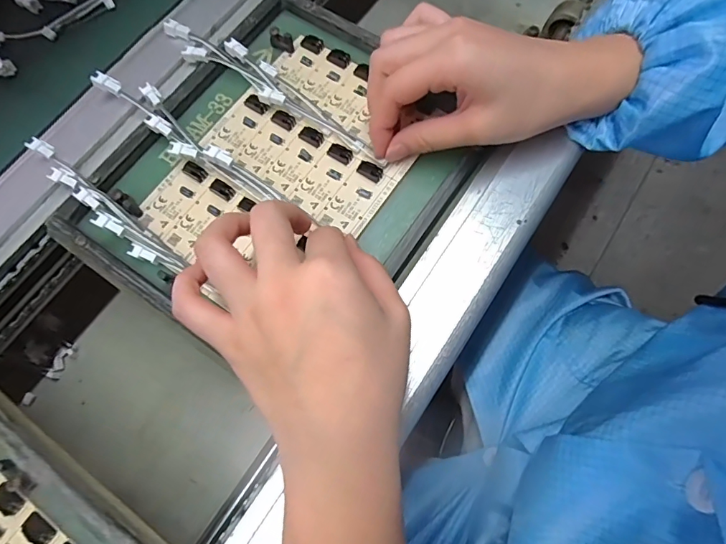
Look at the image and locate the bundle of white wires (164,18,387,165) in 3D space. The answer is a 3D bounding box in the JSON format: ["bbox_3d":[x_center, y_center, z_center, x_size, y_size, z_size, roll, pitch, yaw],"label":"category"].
[{"bbox_3d":[-0.063,-0.128,0.310,0.182,0.012,0.027,35,75,7],"label":"bundle of white wires"}]

